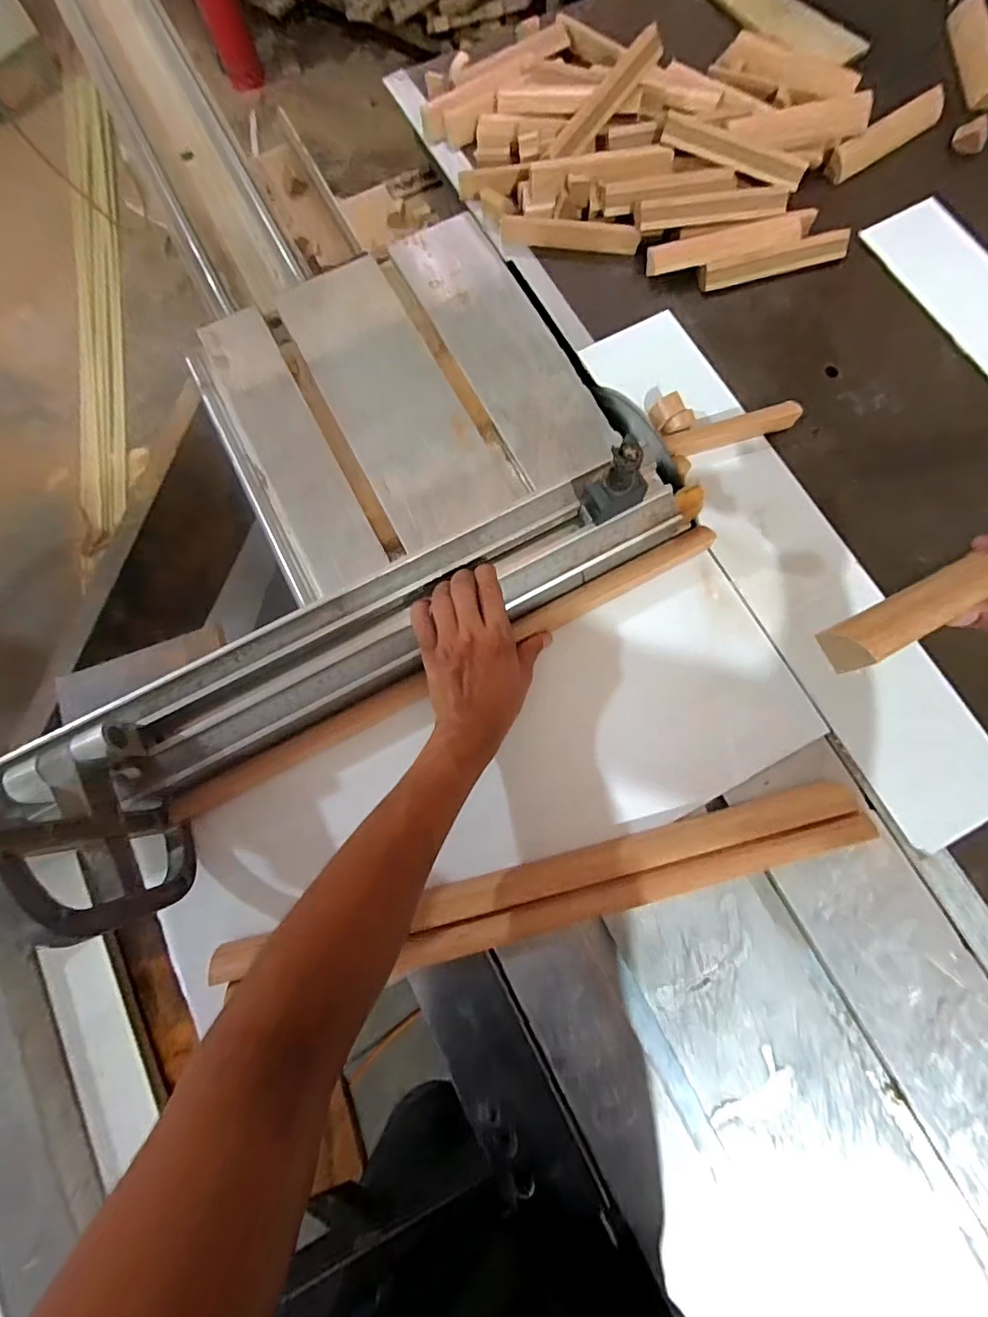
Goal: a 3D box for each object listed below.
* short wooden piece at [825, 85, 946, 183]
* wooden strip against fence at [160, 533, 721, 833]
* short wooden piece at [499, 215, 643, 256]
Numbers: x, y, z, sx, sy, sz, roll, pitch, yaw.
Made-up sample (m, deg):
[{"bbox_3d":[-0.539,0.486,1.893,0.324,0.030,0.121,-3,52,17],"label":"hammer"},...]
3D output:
[{"bbox_3d":[0.473,-0.629,0.603,0.172,0.021,0.041,-35,78,-6],"label":"short wooden piece"},{"bbox_3d":[-0.038,0.010,0.471,0.549,0.018,0.022,-28,77,-4],"label":"wooden strip against fence"},{"bbox_3d":[0.089,-0.499,0.591,0.158,0.014,0.031,8,77,4],"label":"short wooden piece"}]

